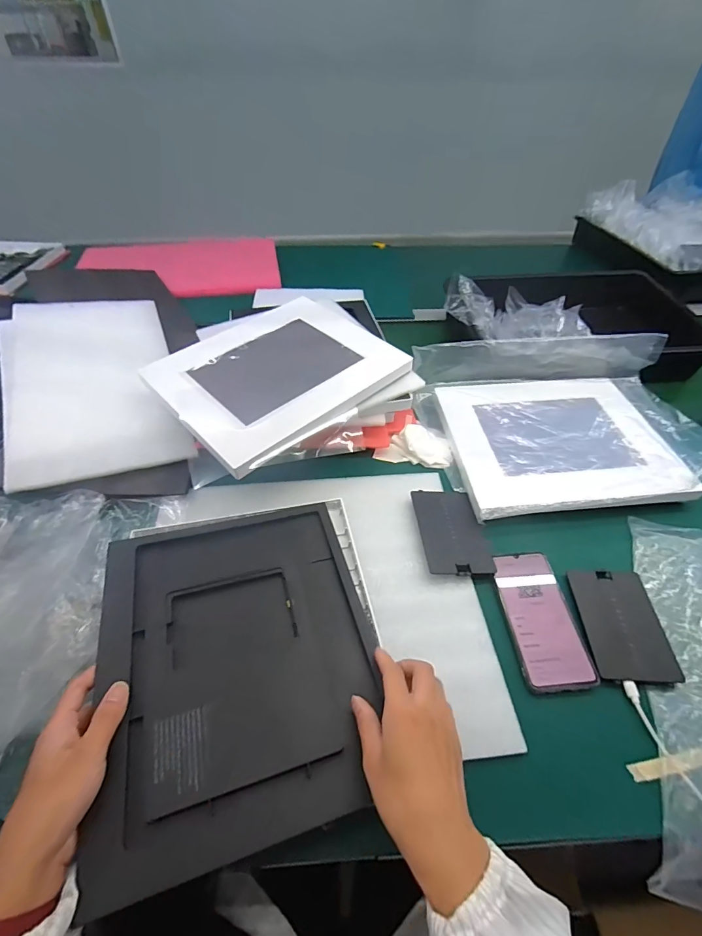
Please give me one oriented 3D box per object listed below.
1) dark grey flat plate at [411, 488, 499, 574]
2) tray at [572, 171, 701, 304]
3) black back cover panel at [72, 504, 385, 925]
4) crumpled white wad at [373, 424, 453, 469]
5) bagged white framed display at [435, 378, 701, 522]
[{"bbox_3d":[0.126,0.075,0.505,0.081,0.012,0.116,-4,49,-5],"label":"dark grey flat plate"},{"bbox_3d":[0.791,-0.581,1.021,0.256,0.146,0.424,-7,49,-7],"label":"tray"},{"bbox_3d":[-0.102,0.169,0.387,0.239,0.012,0.294,-8,48,-18],"label":"black back cover panel"},{"bbox_3d":[0.096,-0.034,0.610,0.110,0.024,0.066,10,49,8],"label":"crumpled white wad"},{"bbox_3d":[0.300,-0.054,0.592,0.305,0.021,0.265,-5,55,-3],"label":"bagged white framed display"}]

